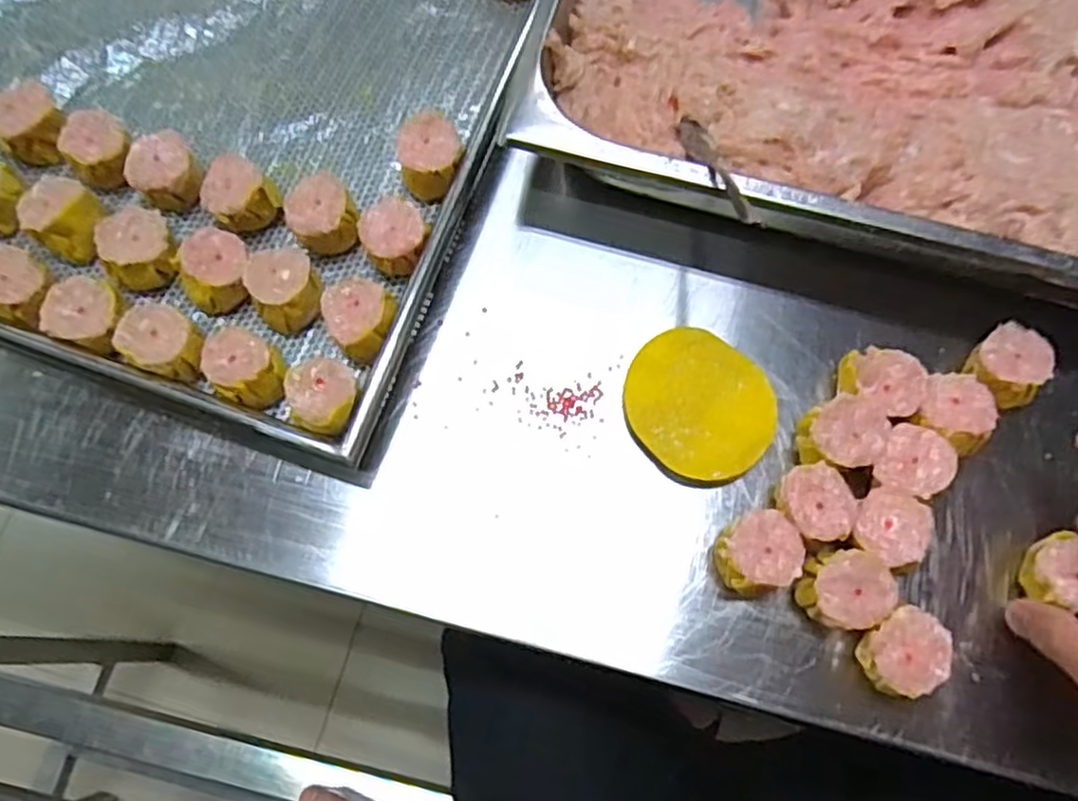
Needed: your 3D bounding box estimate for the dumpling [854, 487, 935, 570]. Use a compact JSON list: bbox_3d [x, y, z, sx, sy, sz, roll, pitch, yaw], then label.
[{"bbox_3d":[0.170,0.063,0.372,0.033,0.035,0.037,27,74,8],"label":"dumpling"}]

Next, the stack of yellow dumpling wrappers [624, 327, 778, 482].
[{"bbox_3d":[0.084,0.003,0.399,0.080,0.015,0.072,40,77,11],"label":"stack of yellow dumpling wrappers"}]

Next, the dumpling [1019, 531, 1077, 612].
[{"bbox_3d":[0.255,0.083,0.360,0.035,0.027,0.036,-16,74,-4],"label":"dumpling"}]

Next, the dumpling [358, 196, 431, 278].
[{"bbox_3d":[-0.078,-0.088,0.414,0.034,0.032,0.037,0,73,0],"label":"dumpling"}]

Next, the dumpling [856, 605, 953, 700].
[{"bbox_3d":[0.169,0.119,0.353,0.039,0.030,0.032,-40,77,-11],"label":"dumpling"}]

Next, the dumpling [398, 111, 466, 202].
[{"bbox_3d":[-0.060,-0.135,0.426,0.034,0.033,0.042,-9,73,-2],"label":"dumpling"}]

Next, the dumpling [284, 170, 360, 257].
[{"bbox_3d":[-0.119,-0.102,0.420,0.036,0.033,0.040,-28,75,-8],"label":"dumpling"}]

